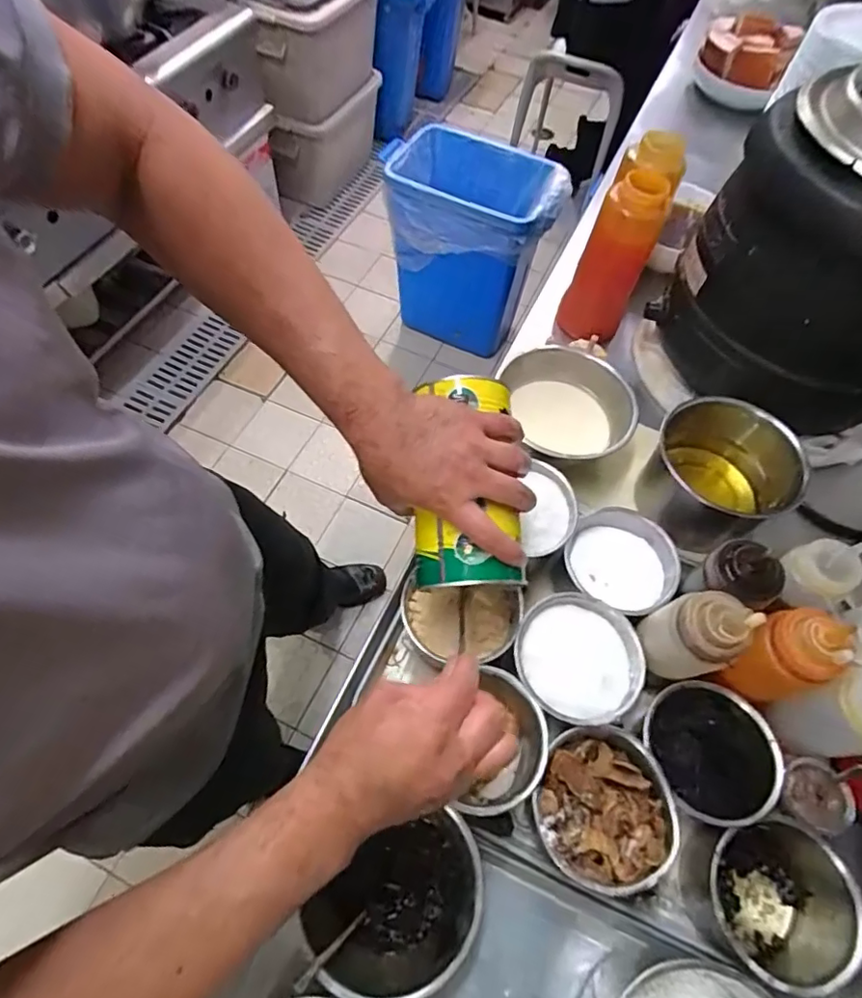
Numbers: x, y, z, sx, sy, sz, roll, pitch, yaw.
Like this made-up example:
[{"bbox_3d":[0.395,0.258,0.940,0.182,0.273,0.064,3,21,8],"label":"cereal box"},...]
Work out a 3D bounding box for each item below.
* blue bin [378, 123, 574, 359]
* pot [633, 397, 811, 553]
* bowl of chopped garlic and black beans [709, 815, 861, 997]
[{"bbox_3d":[0.091,-0.745,1.701,0.511,0.539,0.310,29,63,12],"label":"blue bin"},{"bbox_3d":[0.319,-0.023,0.631,0.139,0.128,0.147,2,61,-3],"label":"pot"},{"bbox_3d":[0.282,0.335,0.466,0.116,0.096,0.107,2,61,-3],"label":"bowl of chopped garlic and black beans"}]

